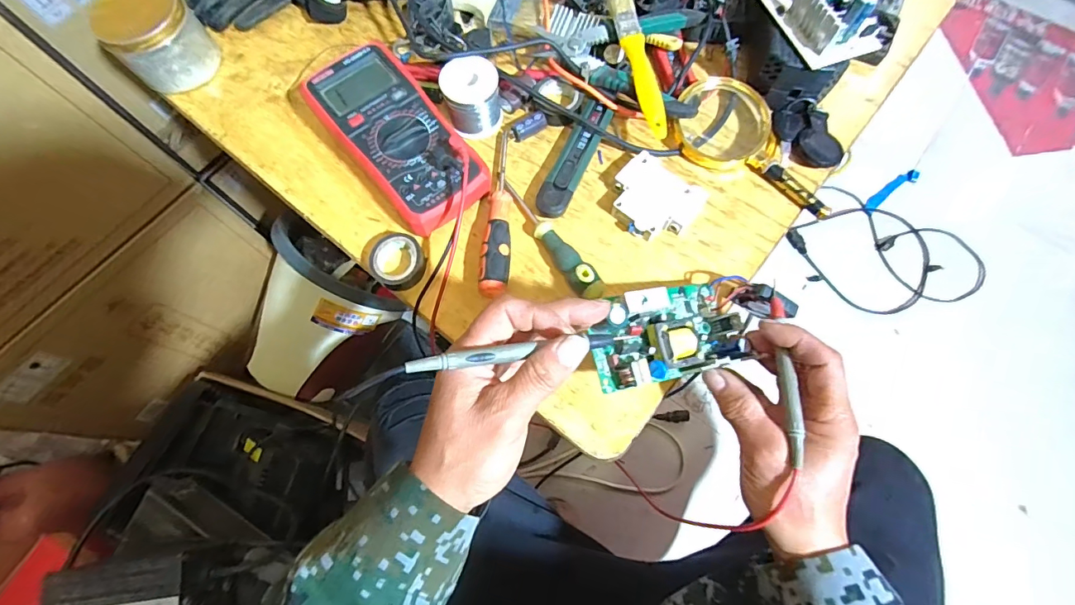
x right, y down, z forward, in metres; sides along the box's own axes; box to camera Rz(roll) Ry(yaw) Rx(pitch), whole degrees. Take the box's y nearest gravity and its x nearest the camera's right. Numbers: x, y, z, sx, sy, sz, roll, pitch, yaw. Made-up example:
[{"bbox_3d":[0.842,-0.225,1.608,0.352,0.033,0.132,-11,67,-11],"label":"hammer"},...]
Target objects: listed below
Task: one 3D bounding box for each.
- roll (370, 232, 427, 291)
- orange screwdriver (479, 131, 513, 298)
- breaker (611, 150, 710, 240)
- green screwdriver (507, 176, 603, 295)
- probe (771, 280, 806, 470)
[{"bbox_3d":[-0.122,-0.036,0.405,0.045,0.019,0.049,0,71,-1],"label":"roll"},{"bbox_3d":[-0.032,-0.084,0.414,0.024,0.023,0.169,5,71,0],"label":"orange screwdriver"},{"bbox_3d":[0.104,-0.094,0.420,0.076,0.016,0.068,43,76,12],"label":"breaker"},{"bbox_3d":[0.011,-0.059,0.407,0.022,0.028,0.140,-30,75,-11],"label":"green screwdriver"},{"bbox_3d":[0.173,0.042,0.325,0.008,0.013,0.134,10,58,2],"label":"probe"}]

